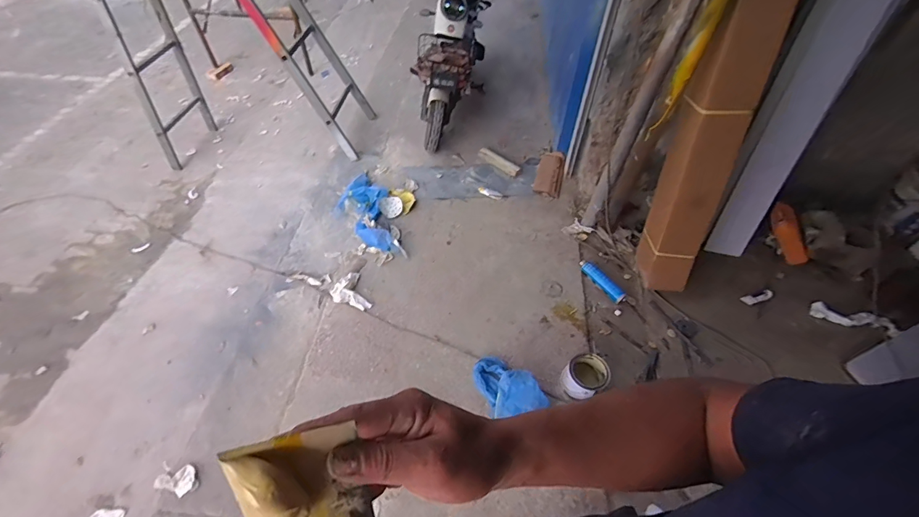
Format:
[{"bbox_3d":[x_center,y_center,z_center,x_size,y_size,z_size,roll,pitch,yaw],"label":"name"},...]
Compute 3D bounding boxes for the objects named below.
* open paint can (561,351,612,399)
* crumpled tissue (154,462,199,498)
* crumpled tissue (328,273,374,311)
[{"bbox_3d":[0.479,0.447,1.561,0.172,0.132,0.136,-27,57,-20],"label":"open paint can"},{"bbox_3d":[-0.966,0.759,1.399,0.171,0.030,0.089,11,51,13],"label":"crumpled tissue"},{"bbox_3d":[-0.499,0.155,1.855,0.154,0.060,0.211,-26,56,-19],"label":"crumpled tissue"}]

